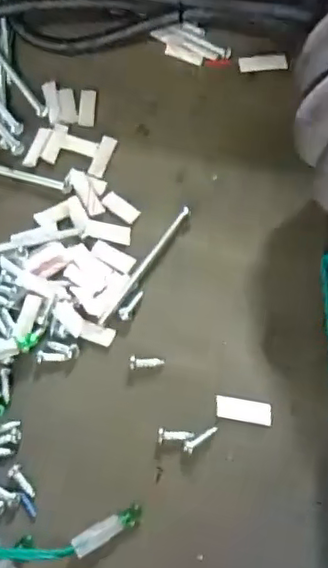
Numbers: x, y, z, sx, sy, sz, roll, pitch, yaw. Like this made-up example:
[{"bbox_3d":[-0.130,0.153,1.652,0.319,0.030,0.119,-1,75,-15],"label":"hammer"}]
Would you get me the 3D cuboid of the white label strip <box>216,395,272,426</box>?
[{"bbox_3d":[0.029,0.047,0.232,0.020,0.004,0.008,9,73,10],"label":"white label strip"}]

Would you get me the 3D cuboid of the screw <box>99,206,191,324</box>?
[{"bbox_3d":[-0.008,-0.009,0.256,0.004,0.004,0.061,34,73,14],"label":"screw"}]

